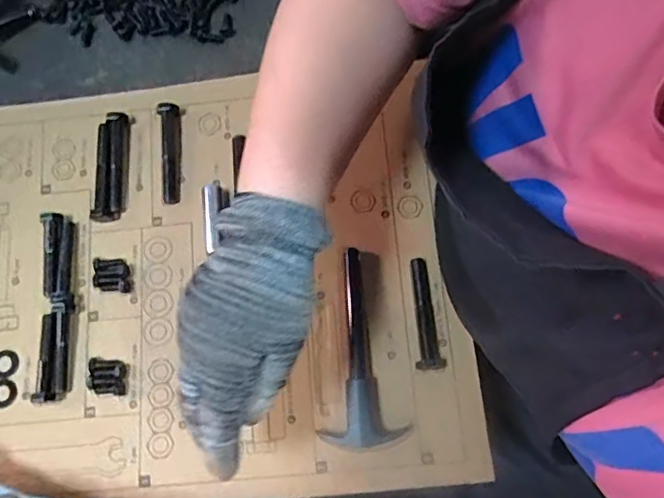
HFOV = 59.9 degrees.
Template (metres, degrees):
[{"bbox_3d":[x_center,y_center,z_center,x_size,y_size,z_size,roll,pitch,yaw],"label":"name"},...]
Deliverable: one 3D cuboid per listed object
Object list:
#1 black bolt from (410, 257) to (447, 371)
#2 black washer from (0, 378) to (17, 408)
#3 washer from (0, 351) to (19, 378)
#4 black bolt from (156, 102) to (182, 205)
[{"bbox_3d":[0.063,0.043,0.388,0.018,0.014,0.074,-4,76,1],"label":"black bolt"},{"bbox_3d":[-0.228,0.099,0.397,0.020,0.004,0.019,-1,76,2],"label":"black washer"},{"bbox_3d":[-0.229,0.080,0.401,0.020,0.004,0.018,3,78,2],"label":"washer"},{"bbox_3d":[-0.120,-0.071,0.424,0.015,0.013,0.076,-6,76,1],"label":"black bolt"}]

